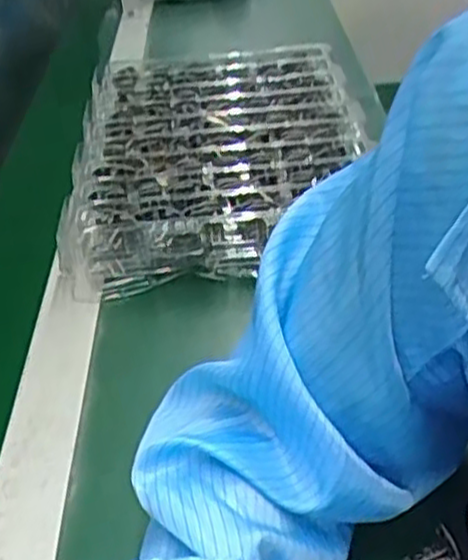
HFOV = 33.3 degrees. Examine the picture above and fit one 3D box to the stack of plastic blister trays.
[{"bbox_3d":[-0.015,-0.136,0.796,0.268,0.065,0.403,-4,35,0],"label":"stack of plastic blister trays"}]

